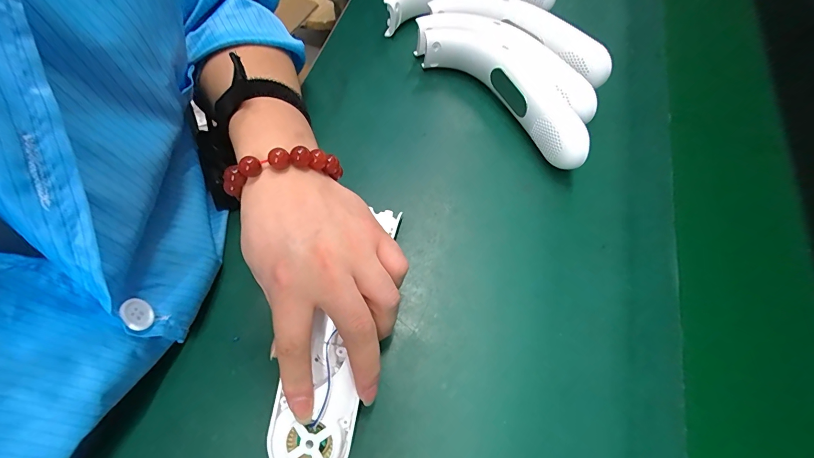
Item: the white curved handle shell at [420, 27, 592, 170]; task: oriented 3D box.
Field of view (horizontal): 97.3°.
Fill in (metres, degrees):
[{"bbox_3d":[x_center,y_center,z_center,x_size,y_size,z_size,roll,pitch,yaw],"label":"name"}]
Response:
[{"bbox_3d":[0.103,-0.135,0.361,0.053,0.056,0.198,-37,70,-18],"label":"white curved handle shell"}]

